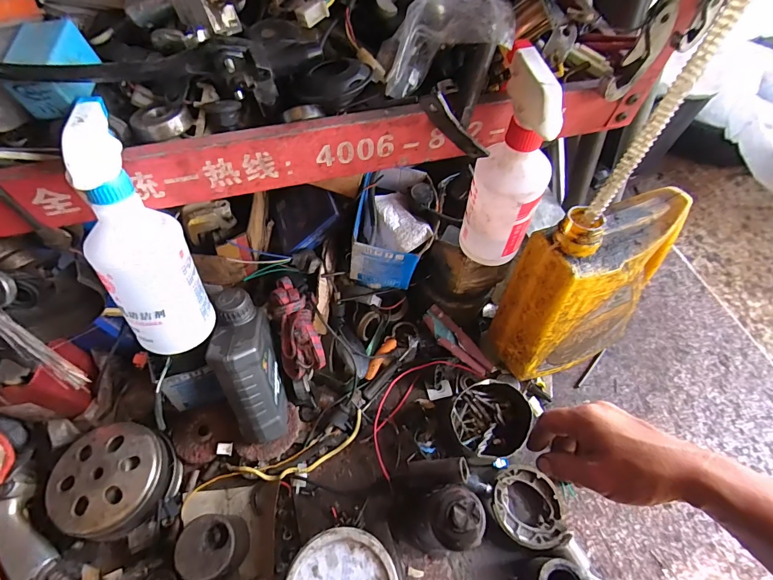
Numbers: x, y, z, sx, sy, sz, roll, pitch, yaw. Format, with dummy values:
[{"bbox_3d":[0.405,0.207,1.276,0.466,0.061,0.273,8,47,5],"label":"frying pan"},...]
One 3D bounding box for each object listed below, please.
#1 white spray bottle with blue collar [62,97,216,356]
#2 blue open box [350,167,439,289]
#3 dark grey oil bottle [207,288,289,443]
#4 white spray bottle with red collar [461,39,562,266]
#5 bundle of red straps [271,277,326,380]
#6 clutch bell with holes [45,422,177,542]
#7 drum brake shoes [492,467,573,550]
[{"bbox_3d":[-0.207,-0.031,0.330,0.066,0.222,0.074,-10,34,-7],"label":"white spray bottle with blue collar"},{"bbox_3d":[0.017,-0.097,0.609,0.114,0.109,0.156,8,58,5],"label":"blue open box"},{"bbox_3d":[-0.185,0.109,0.531,0.066,0.225,0.112,-11,24,-7],"label":"dark grey oil bottle"},{"bbox_3d":[0.124,-0.116,0.396,0.069,0.207,0.065,9,58,5],"label":"white spray bottle with red collar"},{"bbox_3d":[-0.130,0.059,0.574,0.061,0.149,0.031,-11,18,-8],"label":"bundle of red straps"},{"bbox_3d":[-0.360,0.249,0.520,0.129,0.061,0.129,0,58,-1],"label":"clutch bell with holes"},{"bbox_3d":[0.197,0.301,0.547,0.097,0.033,0.094,6,58,3],"label":"drum brake shoes"}]

